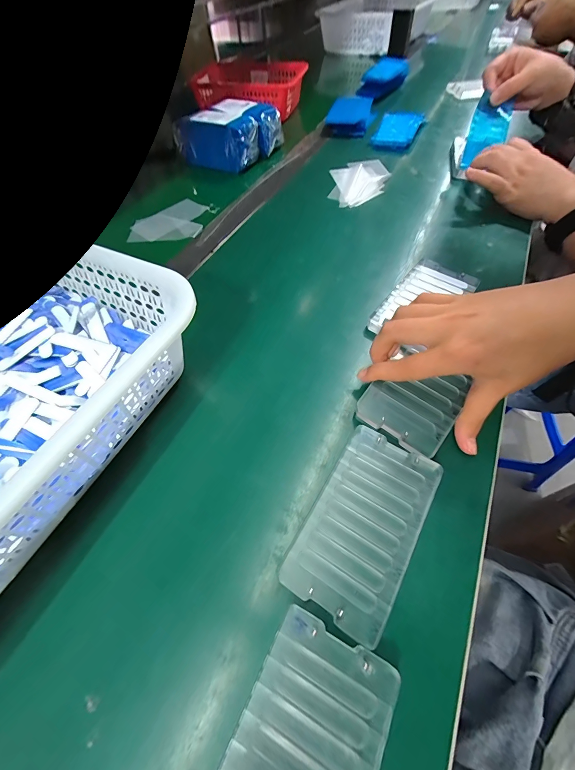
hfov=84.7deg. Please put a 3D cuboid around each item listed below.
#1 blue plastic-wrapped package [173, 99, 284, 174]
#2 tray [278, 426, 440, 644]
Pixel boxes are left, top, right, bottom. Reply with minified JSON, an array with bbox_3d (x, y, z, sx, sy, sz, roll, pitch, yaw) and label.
[{"bbox_3d":[-0.102,-0.431,0.539,0.148,0.060,0.120,21,60,16],"label":"blue plastic-wrapped package"},{"bbox_3d":[0.053,0.091,0.215,0.066,0.011,0.120,26,62,19],"label":"tray"}]

